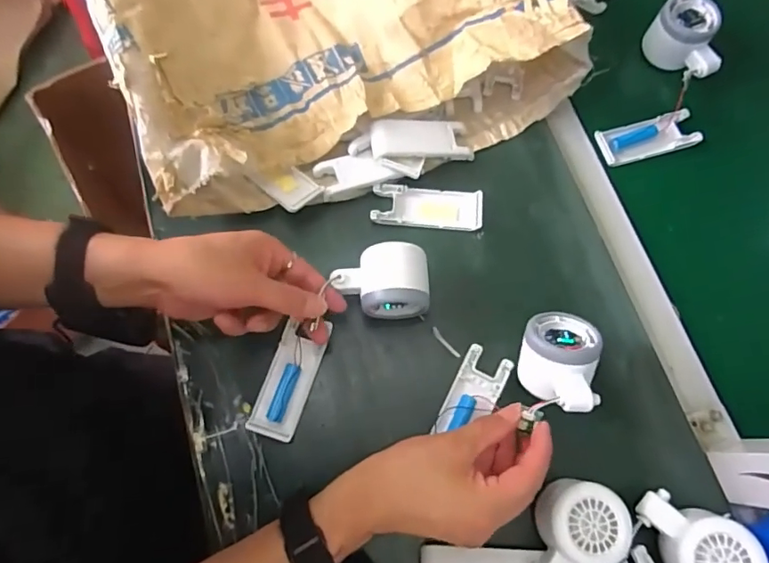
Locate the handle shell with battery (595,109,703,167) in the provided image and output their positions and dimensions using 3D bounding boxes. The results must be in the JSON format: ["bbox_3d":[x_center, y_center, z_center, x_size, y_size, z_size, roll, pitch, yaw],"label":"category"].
[{"bbox_3d":[0.269,-0.145,0.521,0.103,0.011,0.040,-14,73,-5],"label":"handle shell with battery"}]

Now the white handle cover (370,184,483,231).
[{"bbox_3d":[0.041,-0.071,0.485,0.103,0.010,0.040,4,73,1],"label":"white handle cover"}]

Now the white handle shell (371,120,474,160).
[{"bbox_3d":[0.035,-0.135,0.484,0.097,0.013,0.039,-4,72,-18],"label":"white handle shell"}]

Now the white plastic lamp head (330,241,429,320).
[{"bbox_3d":[-0.002,-0.001,0.438,0.076,0.049,0.055,-5,73,-2],"label":"white plastic lamp head"}]

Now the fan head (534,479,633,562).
[{"bbox_3d":[0.141,0.189,0.376,0.056,0.041,0.079,27,74,8],"label":"fan head"}]

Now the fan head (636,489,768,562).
[{"bbox_3d":[0.224,0.193,0.370,0.075,0.045,0.056,27,74,8],"label":"fan head"}]

